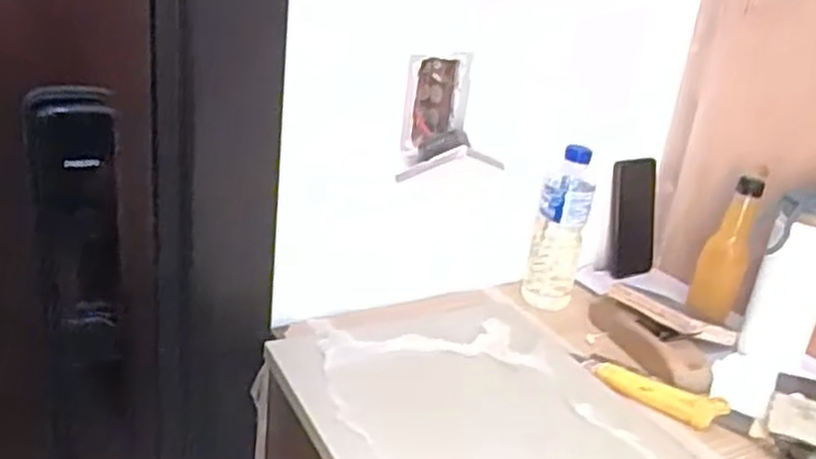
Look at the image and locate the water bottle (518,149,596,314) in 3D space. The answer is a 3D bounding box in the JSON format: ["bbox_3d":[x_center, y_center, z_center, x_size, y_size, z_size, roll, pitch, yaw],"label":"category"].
[{"bbox_3d":[0.202,0.002,1.024,0.069,0.210,0.066,13,30,10],"label":"water bottle"}]

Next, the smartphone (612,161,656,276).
[{"bbox_3d":[0.346,-0.017,1.183,0.064,0.178,0.018,1,1,4],"label":"smartphone"}]

